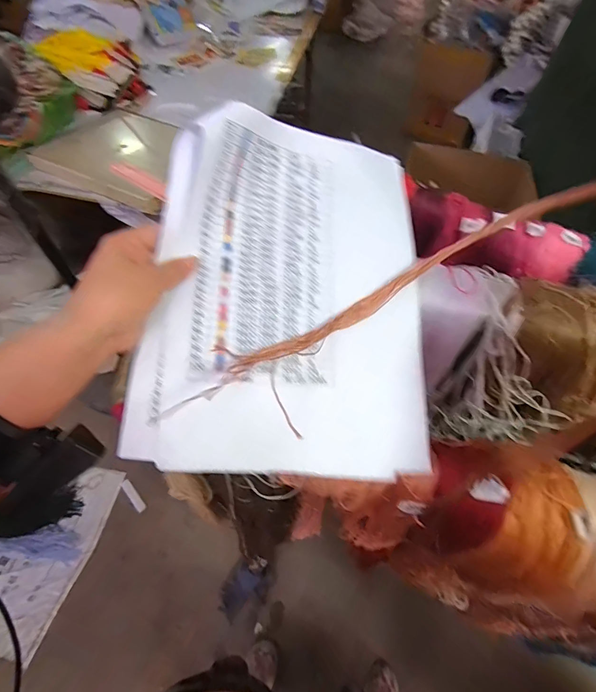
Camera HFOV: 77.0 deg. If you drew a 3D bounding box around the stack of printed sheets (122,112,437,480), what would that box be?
[{"bbox_3d":[0.002,-0.048,0.305,0.230,0.048,0.294,7,77,-7],"label":"stack of printed sheets"}]

